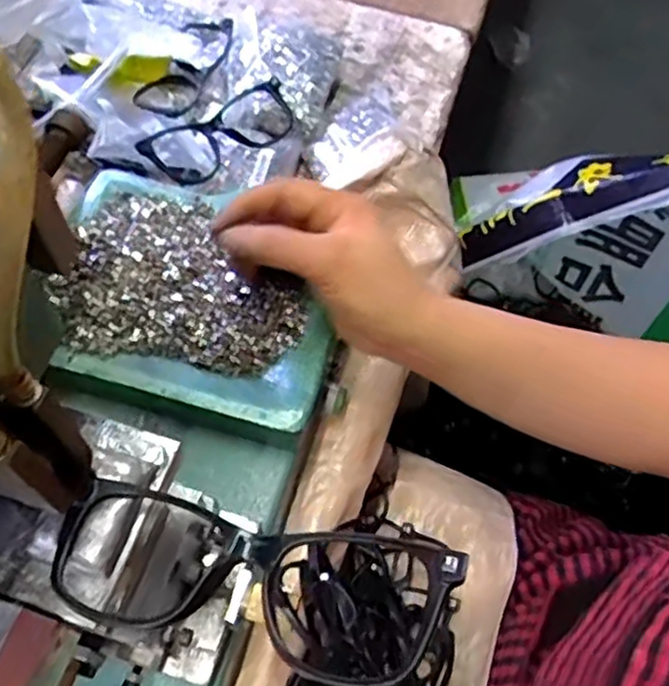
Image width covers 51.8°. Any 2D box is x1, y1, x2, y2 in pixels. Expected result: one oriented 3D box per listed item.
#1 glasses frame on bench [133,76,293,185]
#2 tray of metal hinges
[{"bbox_3d":[-0.090,-0.167,0.544,0.061,0.031,0.159,30,48,14],"label":"glasses frame on bench"},{"bbox_3d":[-0.089,-0.035,0.434,0.188,0.017,0.149,16,58,5],"label":"tray of metal hinges"}]

